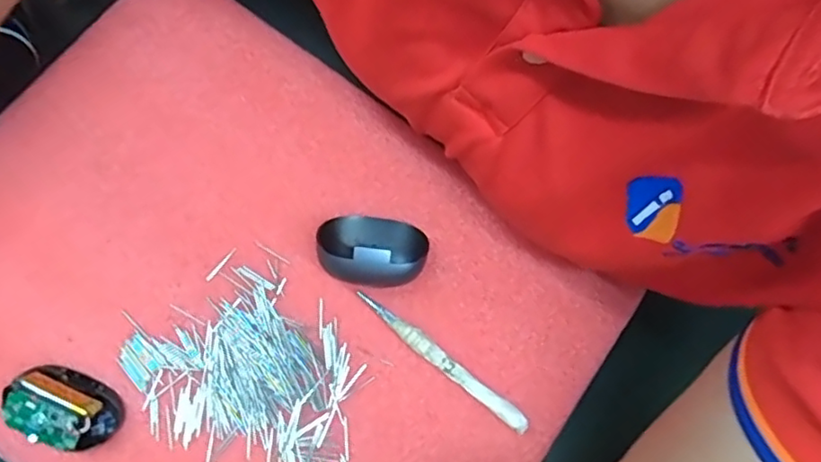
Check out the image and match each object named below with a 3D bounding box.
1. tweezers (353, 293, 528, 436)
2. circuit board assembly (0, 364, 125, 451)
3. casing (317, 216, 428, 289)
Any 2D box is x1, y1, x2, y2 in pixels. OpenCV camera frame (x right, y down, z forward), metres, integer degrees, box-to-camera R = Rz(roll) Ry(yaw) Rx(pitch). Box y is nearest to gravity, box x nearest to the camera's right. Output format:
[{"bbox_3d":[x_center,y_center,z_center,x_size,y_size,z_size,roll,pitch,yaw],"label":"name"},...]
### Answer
[{"bbox_3d":[0.017,0.069,0.329,0.107,0.010,0.010,38,80,8],"label":"tweezers"},{"bbox_3d":[-0.166,0.084,0.298,0.049,0.030,0.028,24,78,5],"label":"circuit board assembly"},{"bbox_3d":[-0.021,0.011,0.330,0.057,0.032,0.038,8,77,2],"label":"casing"}]

